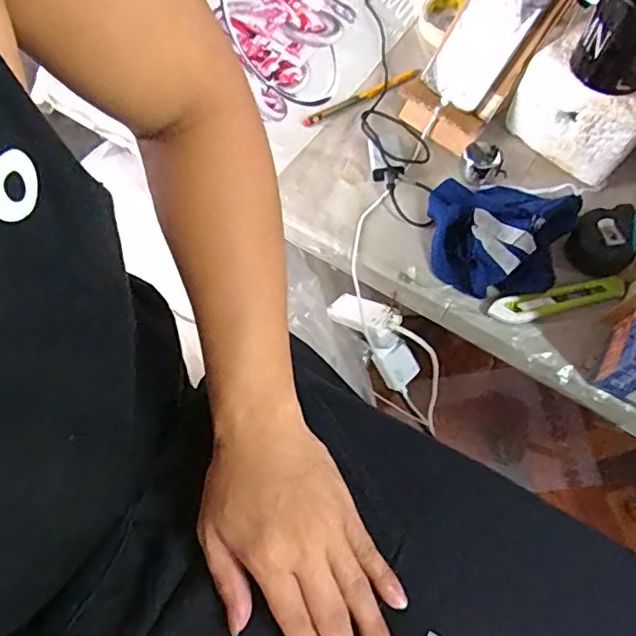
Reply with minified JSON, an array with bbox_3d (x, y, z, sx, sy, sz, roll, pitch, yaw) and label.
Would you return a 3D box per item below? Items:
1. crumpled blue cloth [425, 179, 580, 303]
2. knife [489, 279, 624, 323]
[{"bbox_3d":[0.200,-0.093,0.610,0.147,0.054,0.138,5,65,0],"label":"crumpled blue cloth"},{"bbox_3d":[0.260,-0.021,0.596,0.161,0.016,0.027,-13,67,-8],"label":"knife"}]

